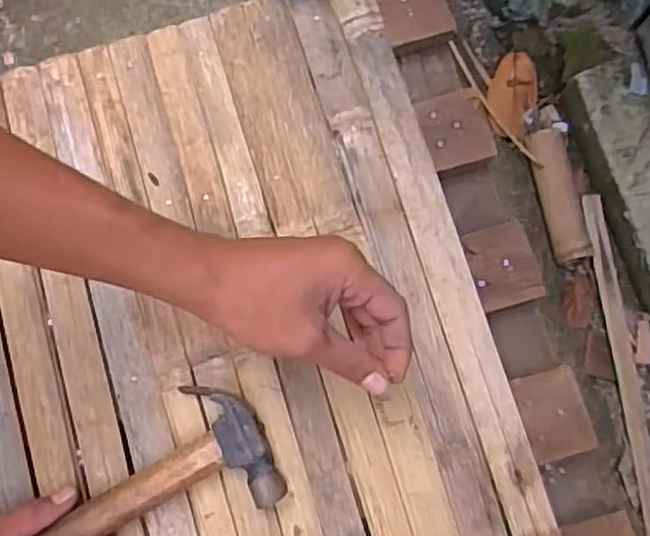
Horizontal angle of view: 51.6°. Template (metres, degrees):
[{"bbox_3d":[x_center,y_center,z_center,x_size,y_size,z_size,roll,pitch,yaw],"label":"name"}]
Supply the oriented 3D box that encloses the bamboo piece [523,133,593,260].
[{"bbox_3d":[0.321,-0.099,0.933,0.051,0.038,0.187,-10,81,-1],"label":"bamboo piece"}]

